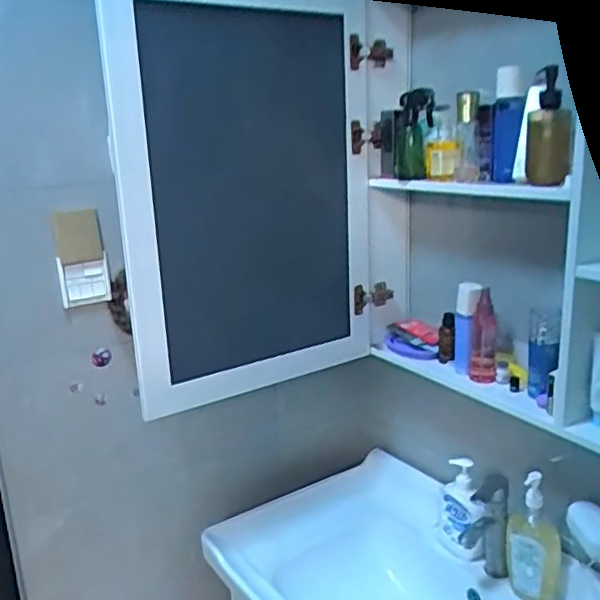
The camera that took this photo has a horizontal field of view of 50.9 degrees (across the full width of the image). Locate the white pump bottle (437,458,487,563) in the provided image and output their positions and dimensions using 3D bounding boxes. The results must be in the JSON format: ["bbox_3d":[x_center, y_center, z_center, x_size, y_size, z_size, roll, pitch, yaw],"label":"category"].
[{"bbox_3d":[0.308,0.400,1.205,0.062,0.176,0.102,-6,15,-11],"label":"white pump bottle"}]

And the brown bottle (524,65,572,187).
[{"bbox_3d":[0.351,-0.233,0.890,0.058,0.140,0.051,3,16,19],"label":"brown bottle"}]

